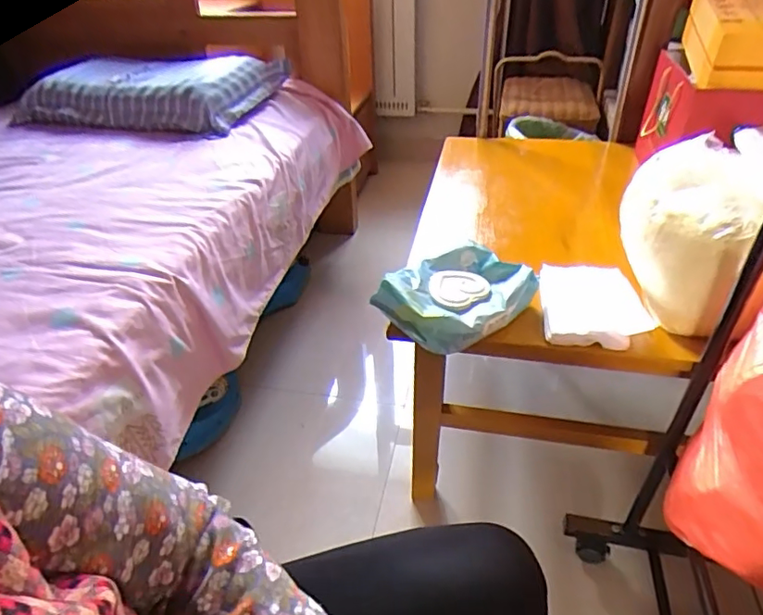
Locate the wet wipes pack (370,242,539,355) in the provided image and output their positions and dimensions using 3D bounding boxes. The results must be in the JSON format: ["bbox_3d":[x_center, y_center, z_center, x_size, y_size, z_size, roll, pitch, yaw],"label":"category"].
[{"bbox_3d":[0.096,-0.017,0.719,0.148,0.056,0.193,29,47,36],"label":"wet wipes pack"}]

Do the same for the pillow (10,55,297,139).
[{"bbox_3d":[-0.593,-0.555,1.389,0.619,0.107,0.330,8,37,14],"label":"pillow"}]

